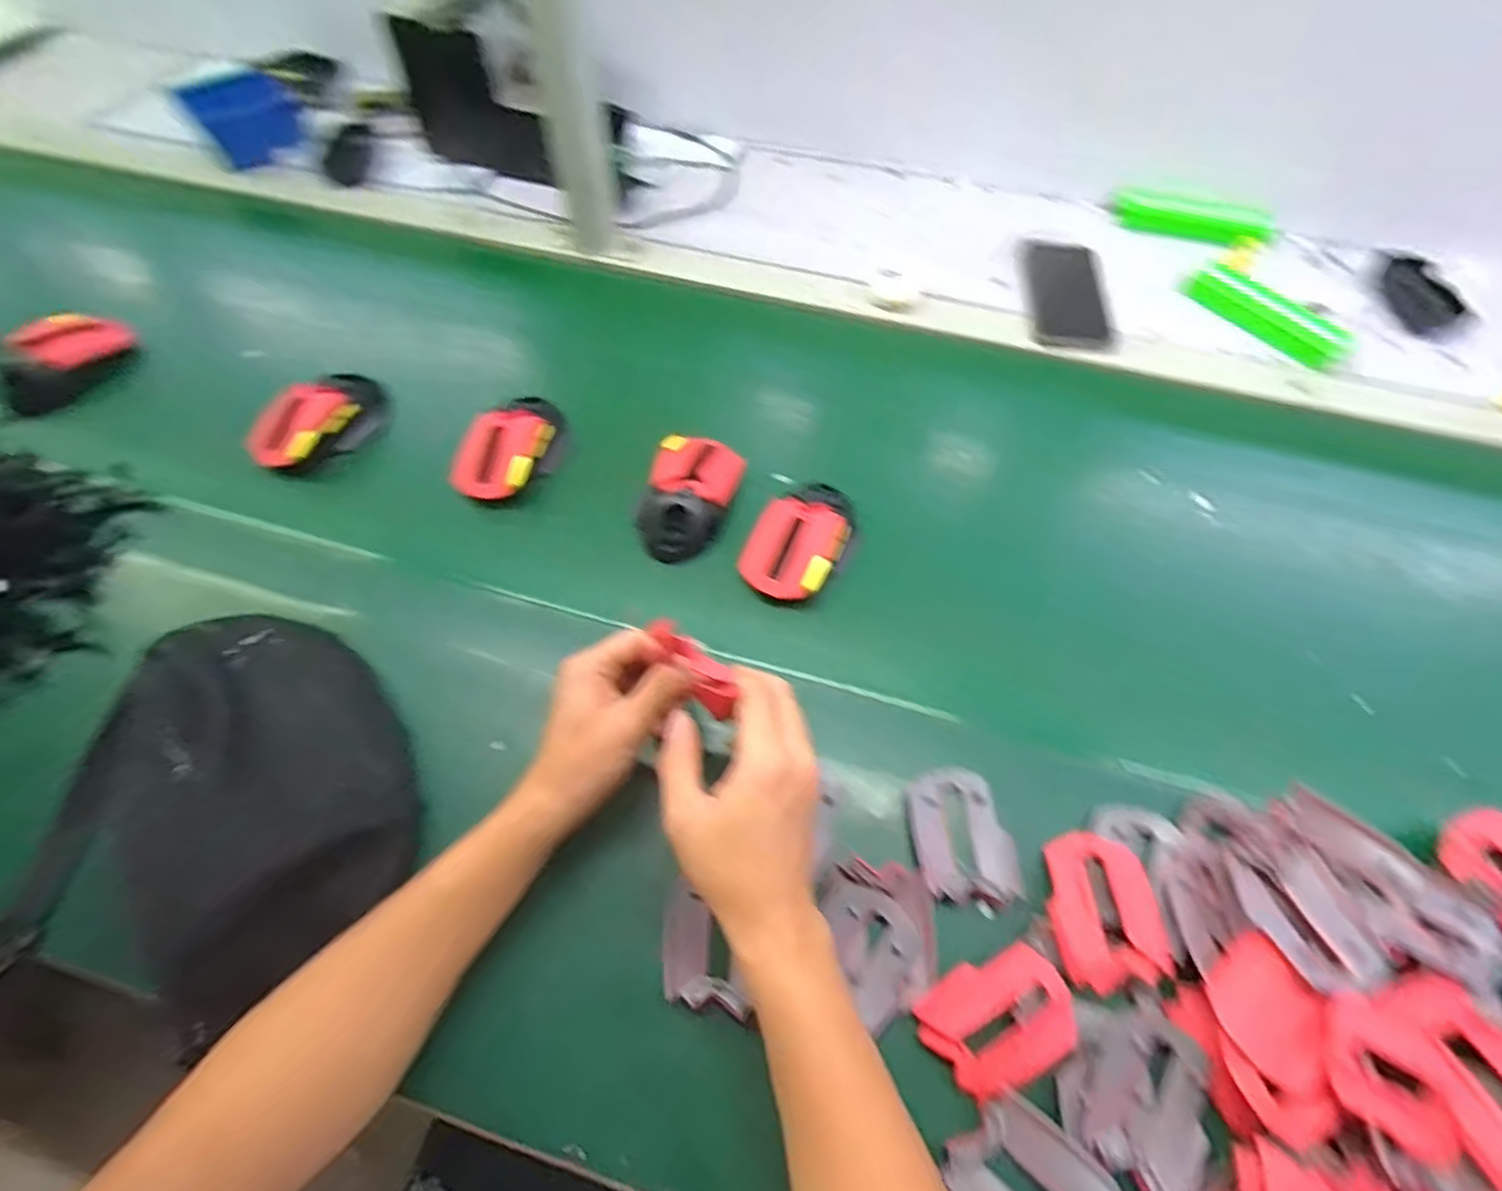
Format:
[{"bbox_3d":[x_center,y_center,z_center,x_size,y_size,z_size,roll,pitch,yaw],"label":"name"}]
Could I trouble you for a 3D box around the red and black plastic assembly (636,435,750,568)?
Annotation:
[{"bbox_3d":[-0.049,-0.082,0.578,0.064,0.042,0.125,13,59,8],"label":"red and black plastic assembly"}]

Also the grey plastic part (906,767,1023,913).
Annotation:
[{"bbox_3d":[0.134,0.151,0.448,0.062,0.012,0.082,-2,58,-2],"label":"grey plastic part"}]

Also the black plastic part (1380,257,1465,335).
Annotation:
[{"bbox_3d":[0.671,-0.307,0.714,0.045,0.022,0.102,-3,58,-2],"label":"black plastic part"}]

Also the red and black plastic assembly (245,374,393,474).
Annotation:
[{"bbox_3d":[-0.371,-0.151,0.611,0.058,0.046,0.119,34,64,19],"label":"red and black plastic assembly"}]

